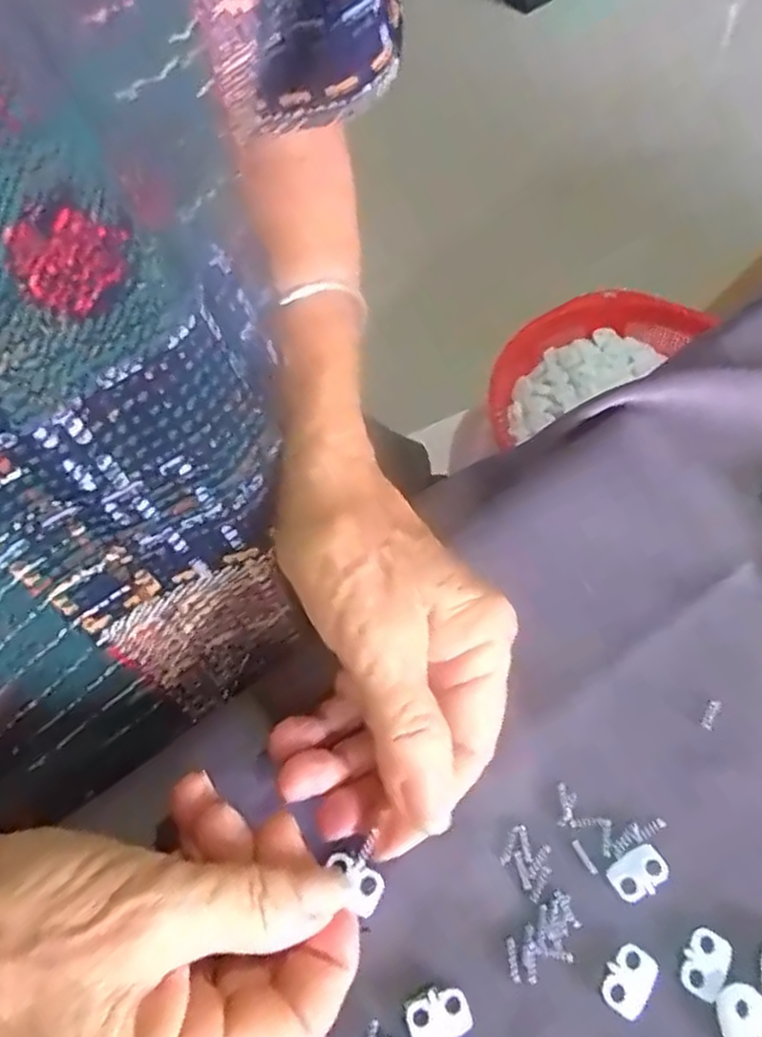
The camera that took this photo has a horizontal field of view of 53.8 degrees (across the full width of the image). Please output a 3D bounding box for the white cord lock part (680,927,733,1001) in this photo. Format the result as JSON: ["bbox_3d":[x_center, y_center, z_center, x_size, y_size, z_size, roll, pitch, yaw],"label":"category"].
[{"bbox_3d":[0.099,0.135,0.227,0.013,0.004,0.018,32,68,20],"label":"white cord lock part"}]

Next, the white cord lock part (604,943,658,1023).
[{"bbox_3d":[0.075,0.140,0.226,0.013,0.004,0.019,35,69,21],"label":"white cord lock part"}]

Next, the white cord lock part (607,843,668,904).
[{"bbox_3d":[0.083,0.114,0.241,0.018,0.004,0.013,-24,61,-9],"label":"white cord lock part"}]

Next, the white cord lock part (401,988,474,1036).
[{"bbox_3d":[0.017,0.149,0.224,0.019,0.004,0.014,-21,61,-8],"label":"white cord lock part"}]

